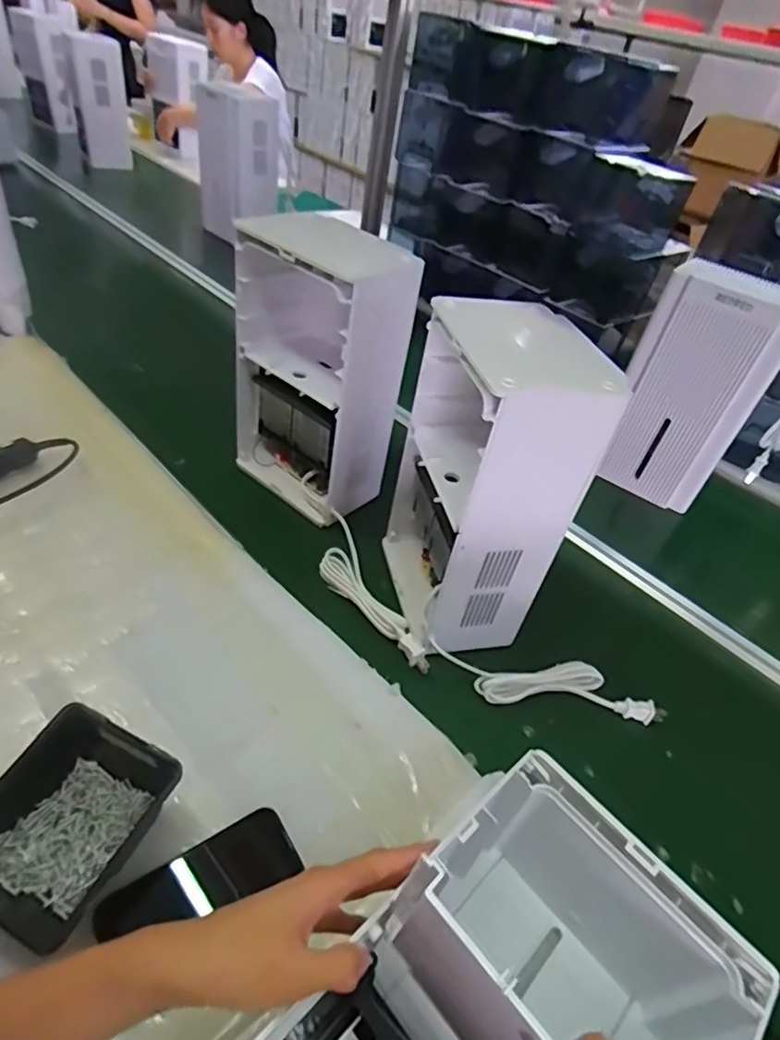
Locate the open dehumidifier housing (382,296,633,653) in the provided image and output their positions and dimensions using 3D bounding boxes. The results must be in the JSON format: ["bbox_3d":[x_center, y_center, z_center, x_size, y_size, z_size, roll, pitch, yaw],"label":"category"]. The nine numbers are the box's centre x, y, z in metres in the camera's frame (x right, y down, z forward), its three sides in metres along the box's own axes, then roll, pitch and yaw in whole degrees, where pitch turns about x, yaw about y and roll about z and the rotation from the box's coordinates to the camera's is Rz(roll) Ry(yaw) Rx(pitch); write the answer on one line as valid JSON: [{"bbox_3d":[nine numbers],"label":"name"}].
[{"bbox_3d":[0.098,-0.040,0.647,0.138,0.345,0.204,-1,42,-16],"label":"open dehumidifier housing"}]

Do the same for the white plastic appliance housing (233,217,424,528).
[{"bbox_3d":[-0.106,-0.200,0.790,0.219,0.366,0.144,36,45,25],"label":"white plastic appliance housing"}]

